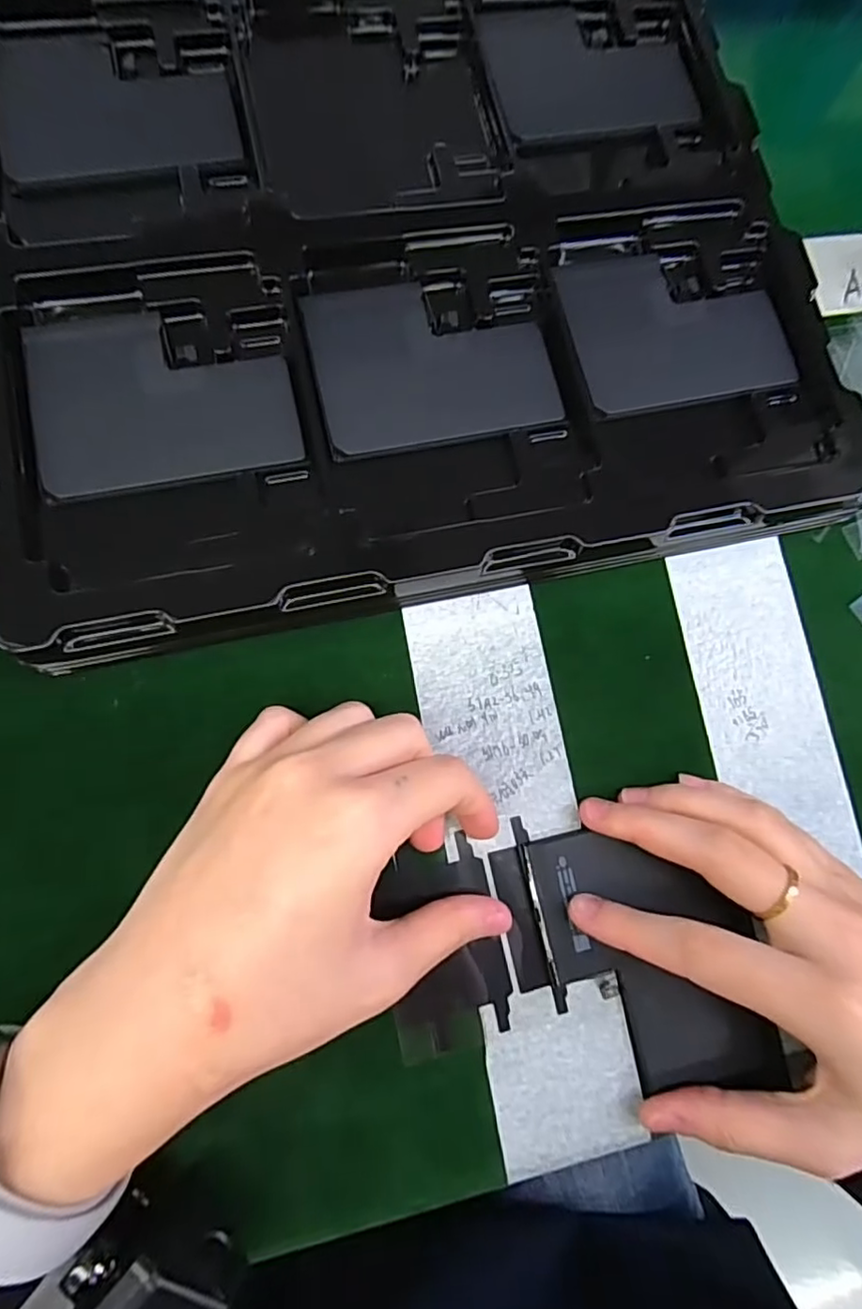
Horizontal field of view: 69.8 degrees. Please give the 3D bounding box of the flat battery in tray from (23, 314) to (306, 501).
[{"bbox_3d":[-0.097,-0.094,0.224,0.090,0.007,0.068,-13,83,-7],"label":"flat battery in tray"}]

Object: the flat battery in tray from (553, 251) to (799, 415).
[{"bbox_3d":[0.099,-0.134,0.251,0.086,0.006,0.068,-11,83,-7],"label":"flat battery in tray"}]

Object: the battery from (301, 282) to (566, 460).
[{"bbox_3d":[0.000,-0.114,0.238,0.089,0.004,0.065,-12,83,-7],"label":"battery"}]

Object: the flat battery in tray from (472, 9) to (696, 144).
[{"bbox_3d":[0.070,-0.261,0.276,0.090,0.006,0.068,-11,83,-7],"label":"flat battery in tray"}]

